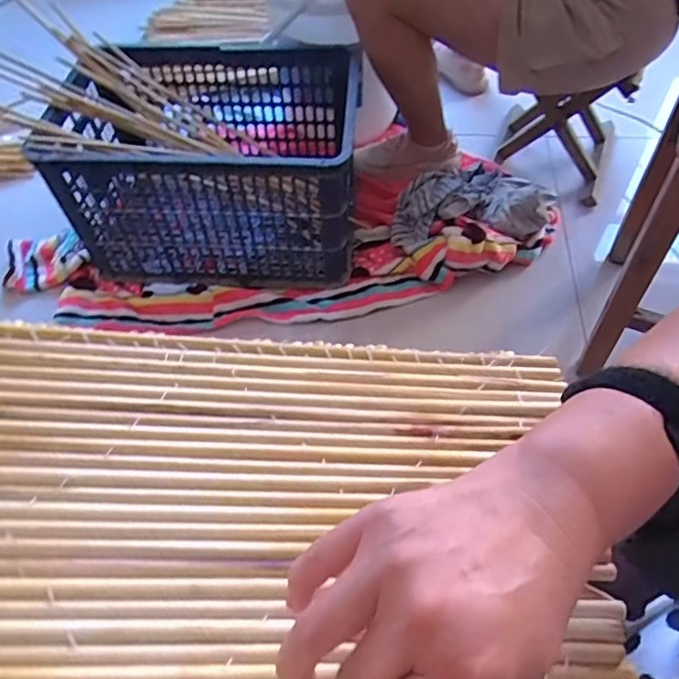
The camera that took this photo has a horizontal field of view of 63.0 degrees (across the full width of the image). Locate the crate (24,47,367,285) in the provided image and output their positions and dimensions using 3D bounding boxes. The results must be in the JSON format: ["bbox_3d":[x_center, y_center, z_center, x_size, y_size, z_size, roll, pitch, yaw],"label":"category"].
[{"bbox_3d":[-0.206,-0.323,0.997,0.482,0.273,0.378,6,55,7],"label":"crate"}]

